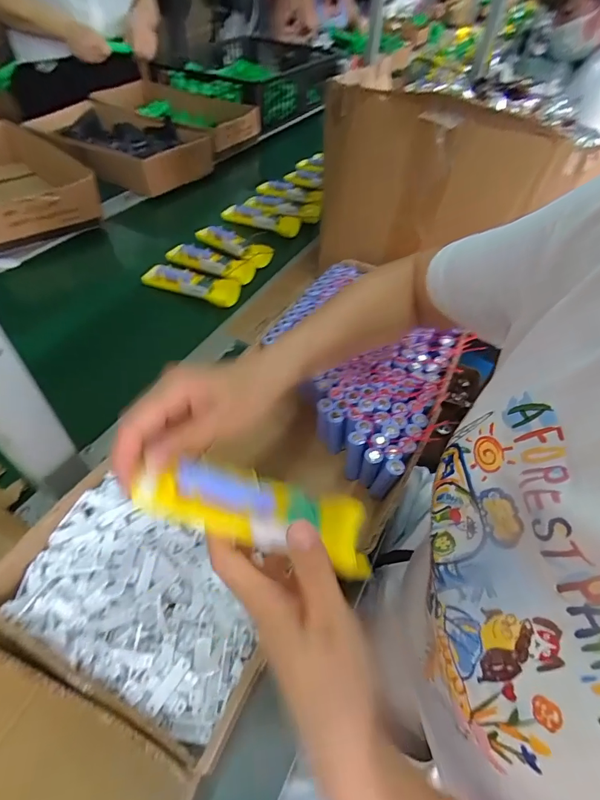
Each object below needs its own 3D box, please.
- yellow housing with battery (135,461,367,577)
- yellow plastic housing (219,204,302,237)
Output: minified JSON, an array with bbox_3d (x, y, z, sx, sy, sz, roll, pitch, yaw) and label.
[{"bbox_3d":[-0.027,0.076,0.277,0.161,0.027,0.054,18,48,-16],"label":"yellow housing with battery"},{"bbox_3d":[-0.080,-0.371,0.837,0.160,0.029,0.051,15,51,8],"label":"yellow plastic housing"}]

